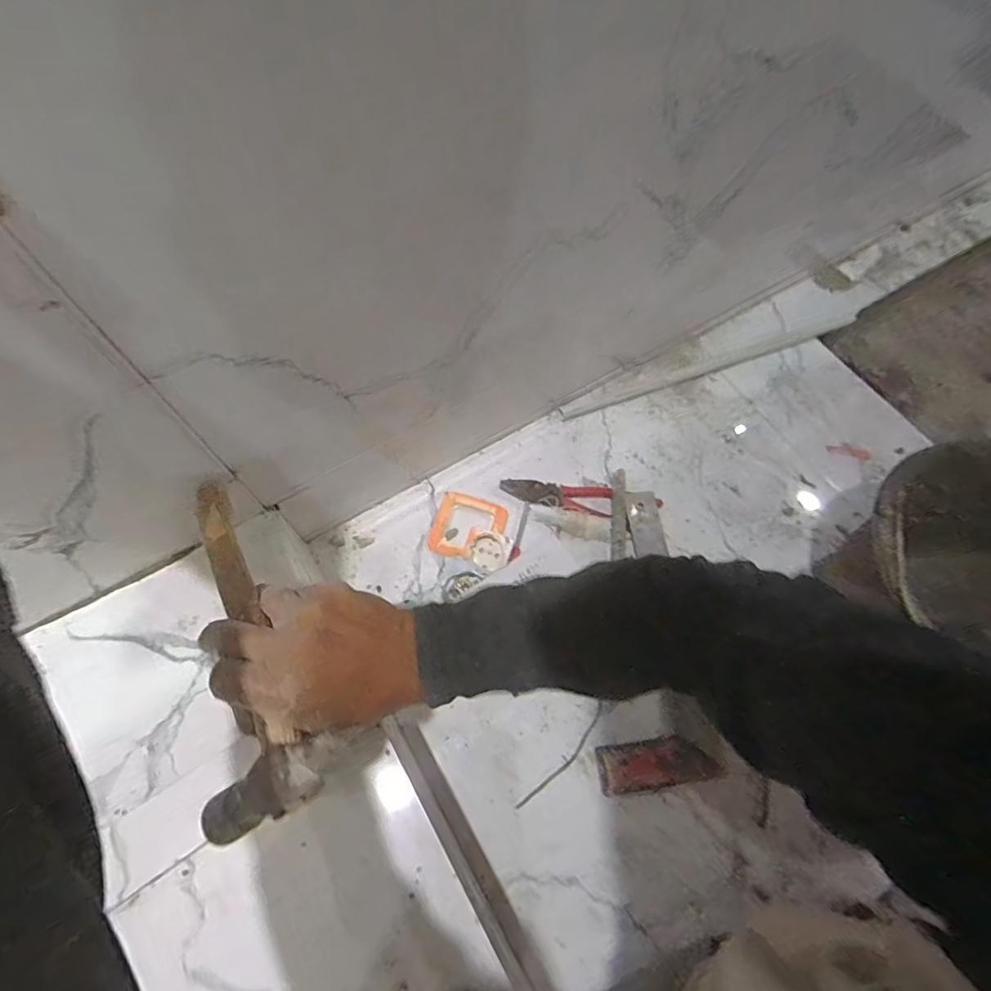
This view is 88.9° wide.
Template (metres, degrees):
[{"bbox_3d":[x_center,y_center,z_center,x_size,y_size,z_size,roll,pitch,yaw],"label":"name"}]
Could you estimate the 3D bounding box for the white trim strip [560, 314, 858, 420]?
[{"bbox_3d":[0.309,-0.183,0.708,0.489,0.011,0.022,-20,68,-12],"label":"white trim strip"}]

